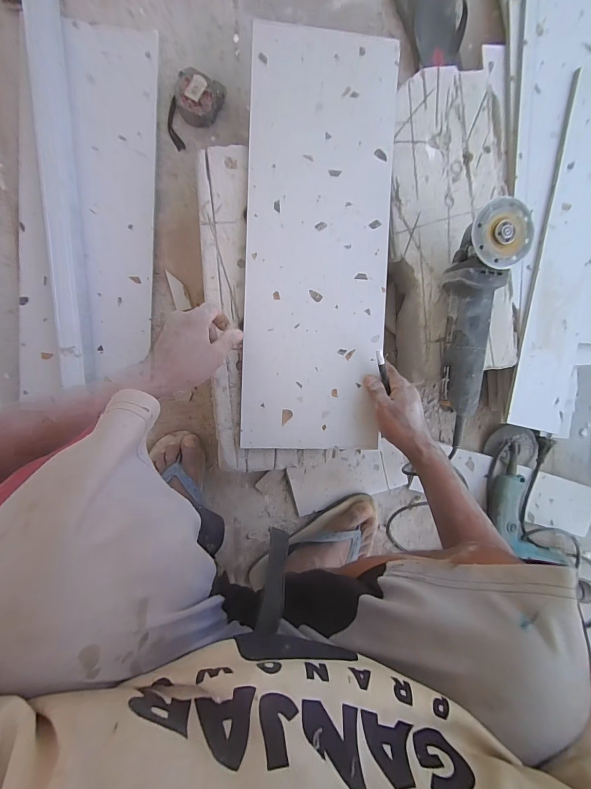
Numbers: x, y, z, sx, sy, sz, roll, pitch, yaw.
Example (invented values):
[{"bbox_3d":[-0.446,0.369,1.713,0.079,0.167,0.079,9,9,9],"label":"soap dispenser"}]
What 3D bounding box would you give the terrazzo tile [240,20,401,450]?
[{"bbox_3d":[0.033,-0.208,0.494,0.203,0.010,0.569,3,93,-8],"label":"terrazzo tile"}]

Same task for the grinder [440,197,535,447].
[{"bbox_3d":[0.259,-0.087,0.486,0.078,0.081,0.320,-1,93,-6],"label":"grinder"}]

